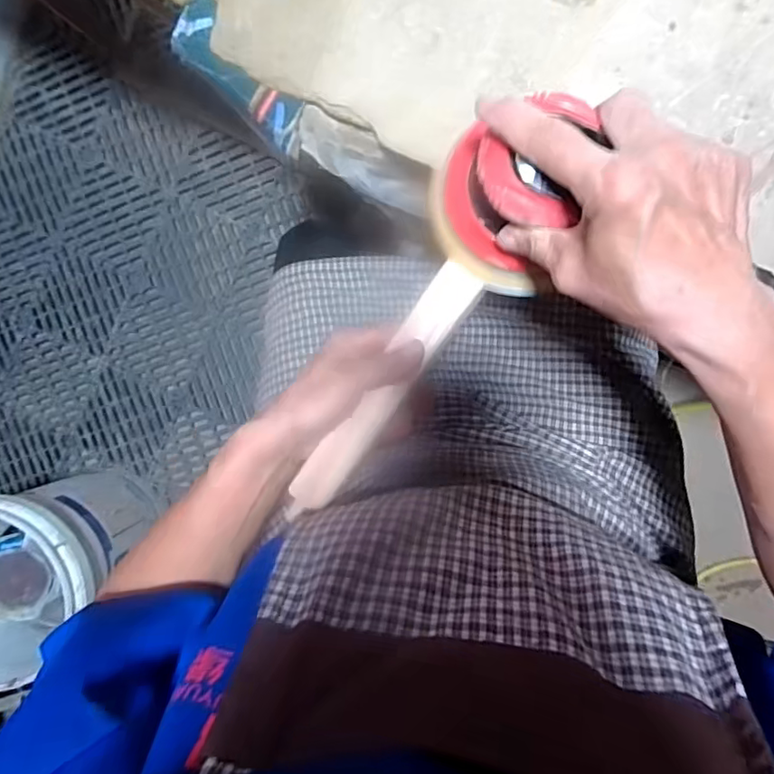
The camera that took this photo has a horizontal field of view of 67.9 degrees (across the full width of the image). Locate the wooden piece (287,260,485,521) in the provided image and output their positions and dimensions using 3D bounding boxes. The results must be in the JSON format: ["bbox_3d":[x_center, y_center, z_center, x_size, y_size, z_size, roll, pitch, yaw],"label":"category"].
[{"bbox_3d":[-0.005,0.007,0.386,0.028,0.011,0.200,35,98,3],"label":"wooden piece"}]

